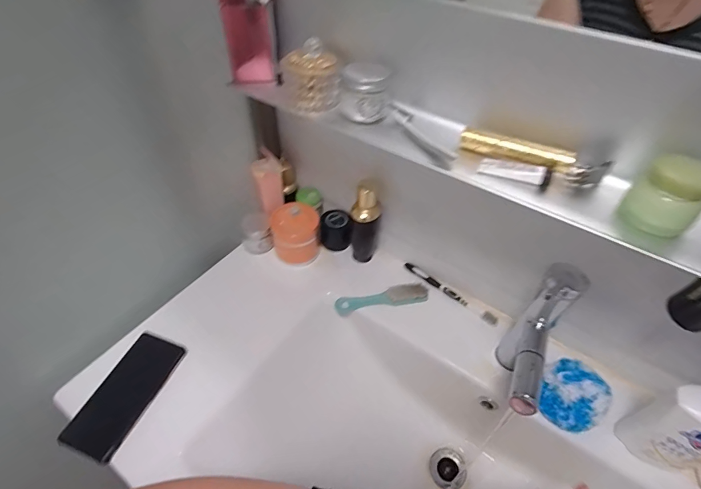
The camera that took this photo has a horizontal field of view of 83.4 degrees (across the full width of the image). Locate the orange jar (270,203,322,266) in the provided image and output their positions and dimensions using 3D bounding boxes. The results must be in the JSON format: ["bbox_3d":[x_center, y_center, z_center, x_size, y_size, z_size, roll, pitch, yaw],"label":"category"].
[{"bbox_3d":[-0.100,-0.017,0.722,0.081,0.101,0.080,1,47,-1],"label":"orange jar"}]

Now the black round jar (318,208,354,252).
[{"bbox_3d":[-0.029,-0.032,0.751,0.062,0.070,0.061,-3,47,-4],"label":"black round jar"}]

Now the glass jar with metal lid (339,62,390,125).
[{"bbox_3d":[0.017,-0.189,0.489,0.056,0.051,0.061,1,47,-1],"label":"glass jar with metal lid"}]

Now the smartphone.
[{"bbox_3d":[-0.311,0.207,0.553,0.082,0.011,0.171,17,49,14],"label":"smartphone"}]

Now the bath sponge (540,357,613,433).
[{"bbox_3d":[0.300,0.203,0.532,0.070,0.057,0.081,-24,52,-21],"label":"bath sponge"}]

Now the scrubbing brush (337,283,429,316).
[{"bbox_3d":[0.054,0.095,0.681,0.157,0.026,0.036,-6,48,-7],"label":"scrubbing brush"}]

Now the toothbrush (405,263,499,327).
[{"bbox_3d":[0.173,0.083,0.689,0.184,0.016,0.015,36,56,27],"label":"toothbrush"}]

